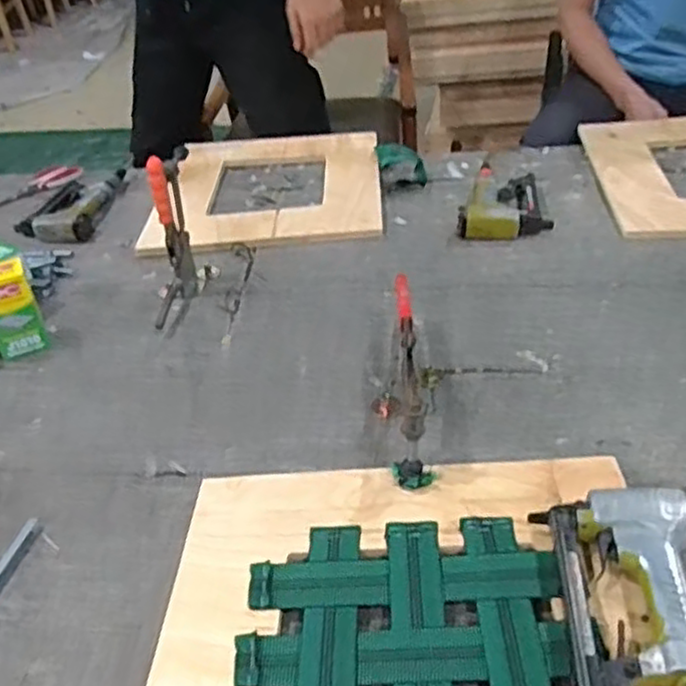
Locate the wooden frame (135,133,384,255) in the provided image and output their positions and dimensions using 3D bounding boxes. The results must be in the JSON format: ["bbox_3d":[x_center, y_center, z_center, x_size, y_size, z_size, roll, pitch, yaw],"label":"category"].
[{"bbox_3d":[-0.134,-0.288,1.317,0.393,0.040,0.425,-4,36,4],"label":"wooden frame"}]

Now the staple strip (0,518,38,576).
[{"bbox_3d":[-0.327,0.210,0.697,0.011,0.004,0.101,5,38,15],"label":"staple strip"}]

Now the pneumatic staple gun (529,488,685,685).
[{"bbox_3d":[0.234,0.219,0.546,0.133,0.049,0.256,-4,36,4],"label":"pneumatic staple gun"}]

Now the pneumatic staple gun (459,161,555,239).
[{"bbox_3d":[0.275,-0.245,1.191,0.142,0.042,0.241,5,38,15],"label":"pneumatic staple gun"}]

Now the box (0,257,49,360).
[{"bbox_3d":[-0.442,-0.042,0.966,0.070,0.121,0.042,-19,38,-17],"label":"box"}]

